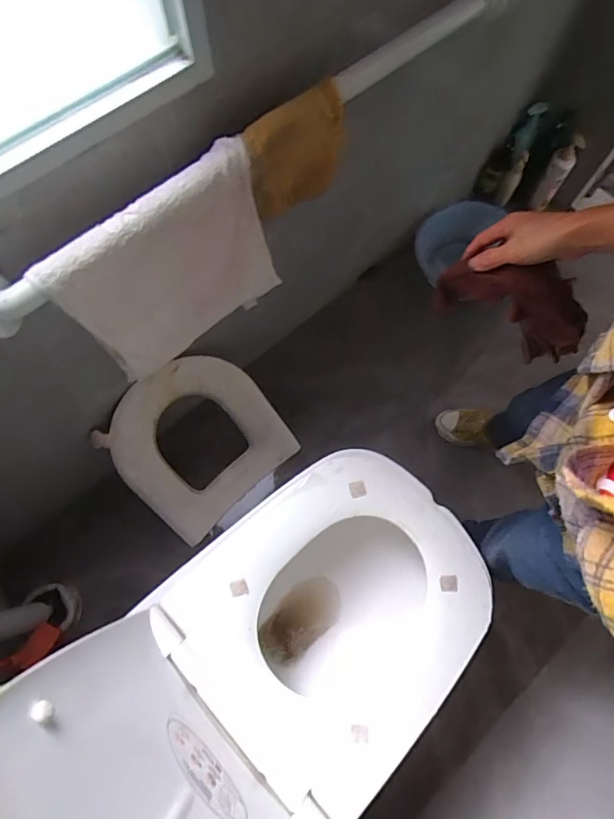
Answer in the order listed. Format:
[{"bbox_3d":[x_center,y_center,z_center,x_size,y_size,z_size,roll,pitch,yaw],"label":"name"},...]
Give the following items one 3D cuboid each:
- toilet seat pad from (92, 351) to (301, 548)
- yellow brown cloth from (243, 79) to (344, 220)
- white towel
[{"bbox_3d":[-0.256,0.069,1.121,0.379,0.046,0.413,-41,125,-13],"label":"toilet seat pad"},{"bbox_3d":[-0.016,-0.372,0.677,0.171,0.146,0.052,-34,80,-5],"label":"yellow brown cloth"},{"bbox_3d":[-0.195,-0.210,0.711,0.354,0.306,0.072,-38,80,-6],"label":"white towel"}]

